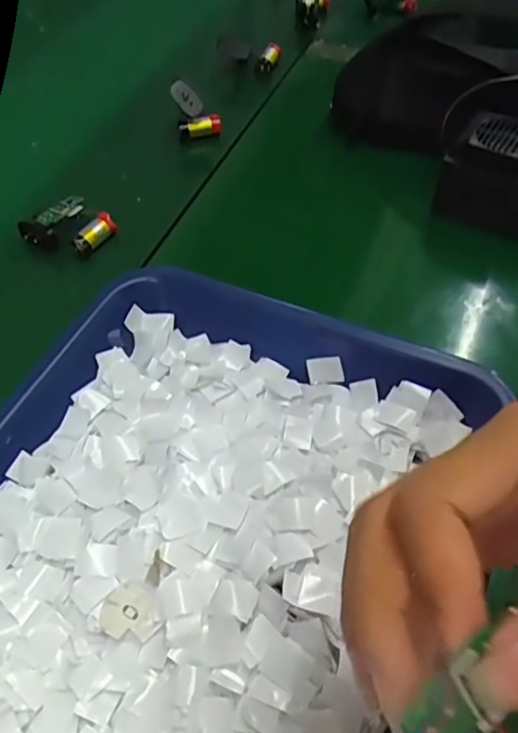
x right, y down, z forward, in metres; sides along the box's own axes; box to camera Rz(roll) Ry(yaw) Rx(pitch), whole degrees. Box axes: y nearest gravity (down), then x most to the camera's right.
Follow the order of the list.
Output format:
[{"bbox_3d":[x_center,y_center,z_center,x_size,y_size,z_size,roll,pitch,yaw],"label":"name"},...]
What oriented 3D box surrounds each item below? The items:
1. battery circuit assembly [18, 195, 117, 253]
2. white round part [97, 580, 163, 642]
[{"bbox_3d":[-0.140,-0.102,0.429,0.049,0.015,0.052,37,63,23],"label":"battery circuit assembly"},{"bbox_3d":[-0.056,0.108,0.260,0.028,0.004,0.025,19,57,13],"label":"white round part"}]

